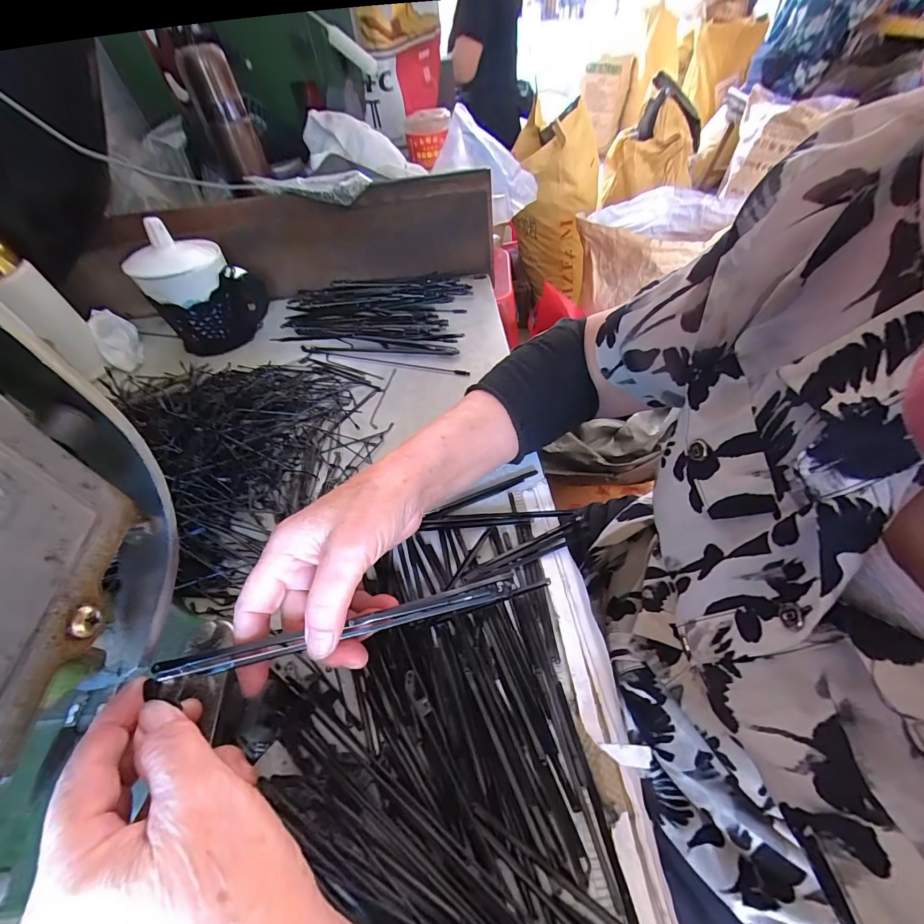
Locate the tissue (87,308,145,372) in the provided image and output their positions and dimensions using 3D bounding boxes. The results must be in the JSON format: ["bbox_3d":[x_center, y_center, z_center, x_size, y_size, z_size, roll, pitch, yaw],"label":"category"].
[{"bbox_3d":[-0.396,-0.141,0.453,0.032,0.044,0.062,-25,54,-15],"label":"tissue"}]

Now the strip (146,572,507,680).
[{"bbox_3d":[-0.057,0.088,0.217,0.184,0.006,0.011,-8,50,-17],"label":"strip"}]

